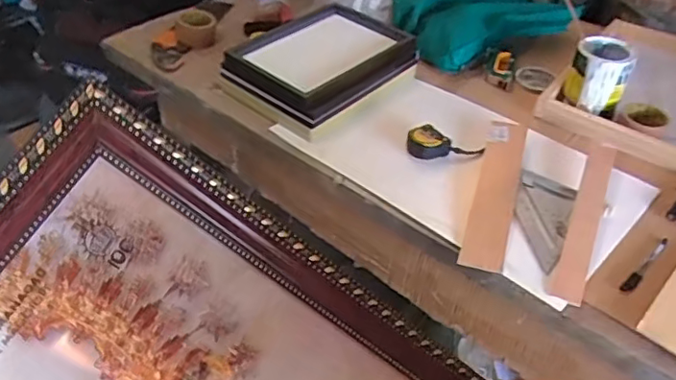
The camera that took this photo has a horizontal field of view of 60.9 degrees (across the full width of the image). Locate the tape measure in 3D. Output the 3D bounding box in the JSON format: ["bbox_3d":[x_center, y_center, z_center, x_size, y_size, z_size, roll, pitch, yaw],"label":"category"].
[{"bbox_3d":[0.195,-0.080,1.048,0.136,0.042,0.066,9,43,9],"label":"tape measure"}]

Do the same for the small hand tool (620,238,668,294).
[{"bbox_3d":[0.467,0.114,0.869,0.140,0.008,0.016,-31,51,-30],"label":"small hand tool"}]

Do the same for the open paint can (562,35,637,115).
[{"bbox_3d":[0.519,-0.226,1.146,0.110,0.115,0.127,20,46,21],"label":"open paint can"}]

